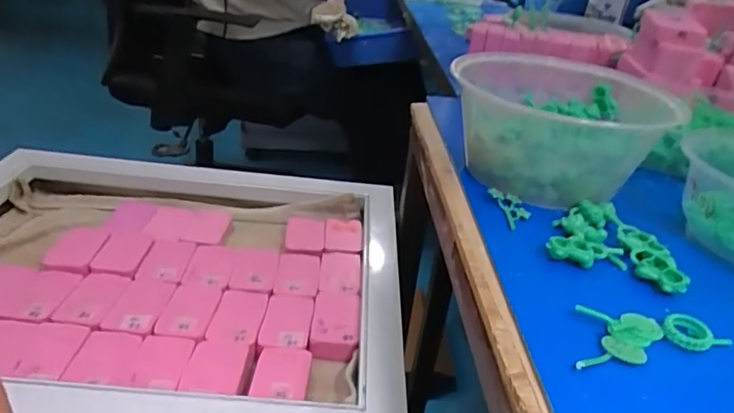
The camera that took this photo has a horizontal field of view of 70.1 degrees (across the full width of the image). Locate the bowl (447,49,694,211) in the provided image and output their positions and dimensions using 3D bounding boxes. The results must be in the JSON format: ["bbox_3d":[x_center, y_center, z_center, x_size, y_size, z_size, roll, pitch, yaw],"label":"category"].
[{"bbox_3d":[0.145,-0.065,0.410,0.151,0.068,0.152,5,31,-3],"label":"bowl"}]

